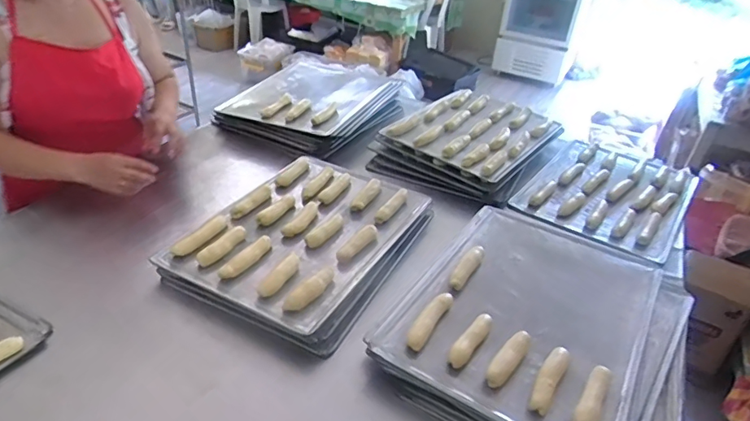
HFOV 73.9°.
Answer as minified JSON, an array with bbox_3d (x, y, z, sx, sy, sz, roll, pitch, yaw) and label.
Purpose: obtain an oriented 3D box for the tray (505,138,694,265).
[{"bbox_3d":[0.557,-0.049,1.196,0.330,0.040,0.486,25,39,26],"label":"tray"}]

